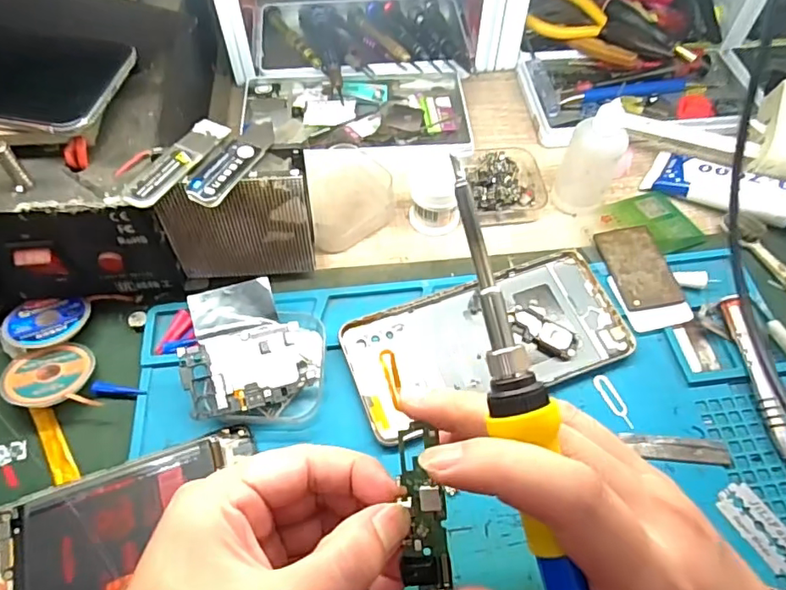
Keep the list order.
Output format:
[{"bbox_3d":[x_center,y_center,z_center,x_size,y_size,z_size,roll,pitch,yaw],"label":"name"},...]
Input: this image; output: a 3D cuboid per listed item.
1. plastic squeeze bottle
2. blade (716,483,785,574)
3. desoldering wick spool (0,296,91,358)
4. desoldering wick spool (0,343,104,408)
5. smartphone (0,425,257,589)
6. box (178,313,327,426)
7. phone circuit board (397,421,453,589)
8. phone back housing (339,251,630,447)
[{"bbox_3d":[0.132,-0.089,0.355,0.029,0.071,0.030,-18,60,-12],"label":"plastic squeeze bottle"},{"bbox_3d":[0.181,0.115,0.268,0.022,0.004,0.042,-25,59,-11],"label":"blade"},{"bbox_3d":[-0.203,0.015,0.315,0.046,0.010,0.038,-23,61,-15],"label":"desoldering wick spool"},{"bbox_3d":[-0.189,0.047,0.298,0.045,0.014,0.041,0,58,-1],"label":"desoldering wick spool"},{"bbox_3d":[-0.140,0.120,0.255,0.153,0.012,0.071,-18,60,-12],"label":"smartphone"},{"bbox_3d":[-0.075,0.042,0.298,0.074,0.021,0.054,-2,58,-2],"label":"box"},{"bbox_3d":[0.012,0.081,0.203,0.016,0.004,0.063,-6,91,-5],"label":"phone circuit board"},{"bbox_3d":[0.057,0.024,0.316,0.163,0.013,0.073,-18,60,-12],"label":"phone back housing"}]

